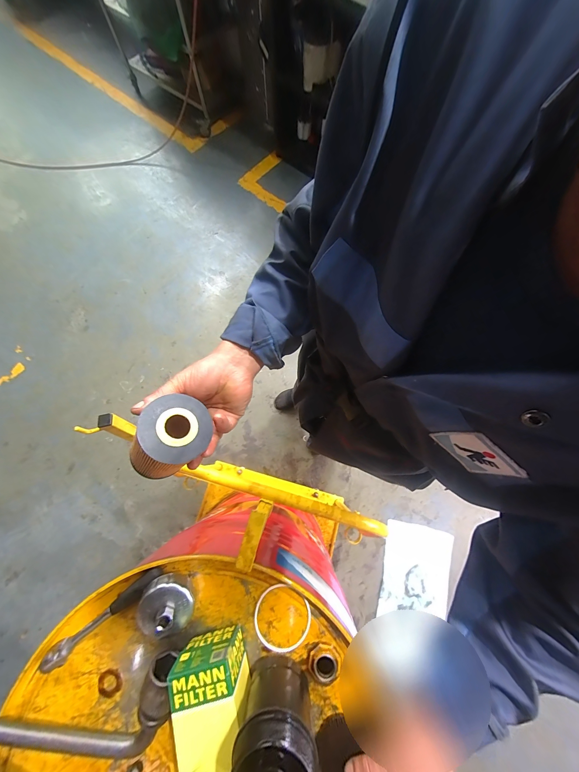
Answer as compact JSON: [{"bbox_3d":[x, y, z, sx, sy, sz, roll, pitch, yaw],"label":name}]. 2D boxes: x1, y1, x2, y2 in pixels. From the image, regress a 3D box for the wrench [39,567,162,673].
[{"bbox_3d":[-0.280,0.347,0.394,0.194,0.022,0.028,-39,79,-9],"label":"wrench"}]

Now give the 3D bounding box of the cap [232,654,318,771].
[{"bbox_3d":[-0.014,0.414,0.316,0.082,0.162,0.077,0,75,0],"label":"cap"}]

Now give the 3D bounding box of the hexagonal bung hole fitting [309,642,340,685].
[{"bbox_3d":[0.052,0.411,0.388,0.046,0.017,0.041,-30,77,-8],"label":"hexagonal bung hole fitting"}]

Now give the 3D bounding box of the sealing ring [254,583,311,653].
[{"bbox_3d":[-0.011,0.354,0.402,0.087,0.009,0.089,-1,80,5],"label":"sealing ring"}]

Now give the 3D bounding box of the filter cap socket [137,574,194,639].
[{"bbox_3d":[-0.182,0.324,0.391,0.067,0.058,0.069,0,75,0],"label":"filter cap socket"}]

